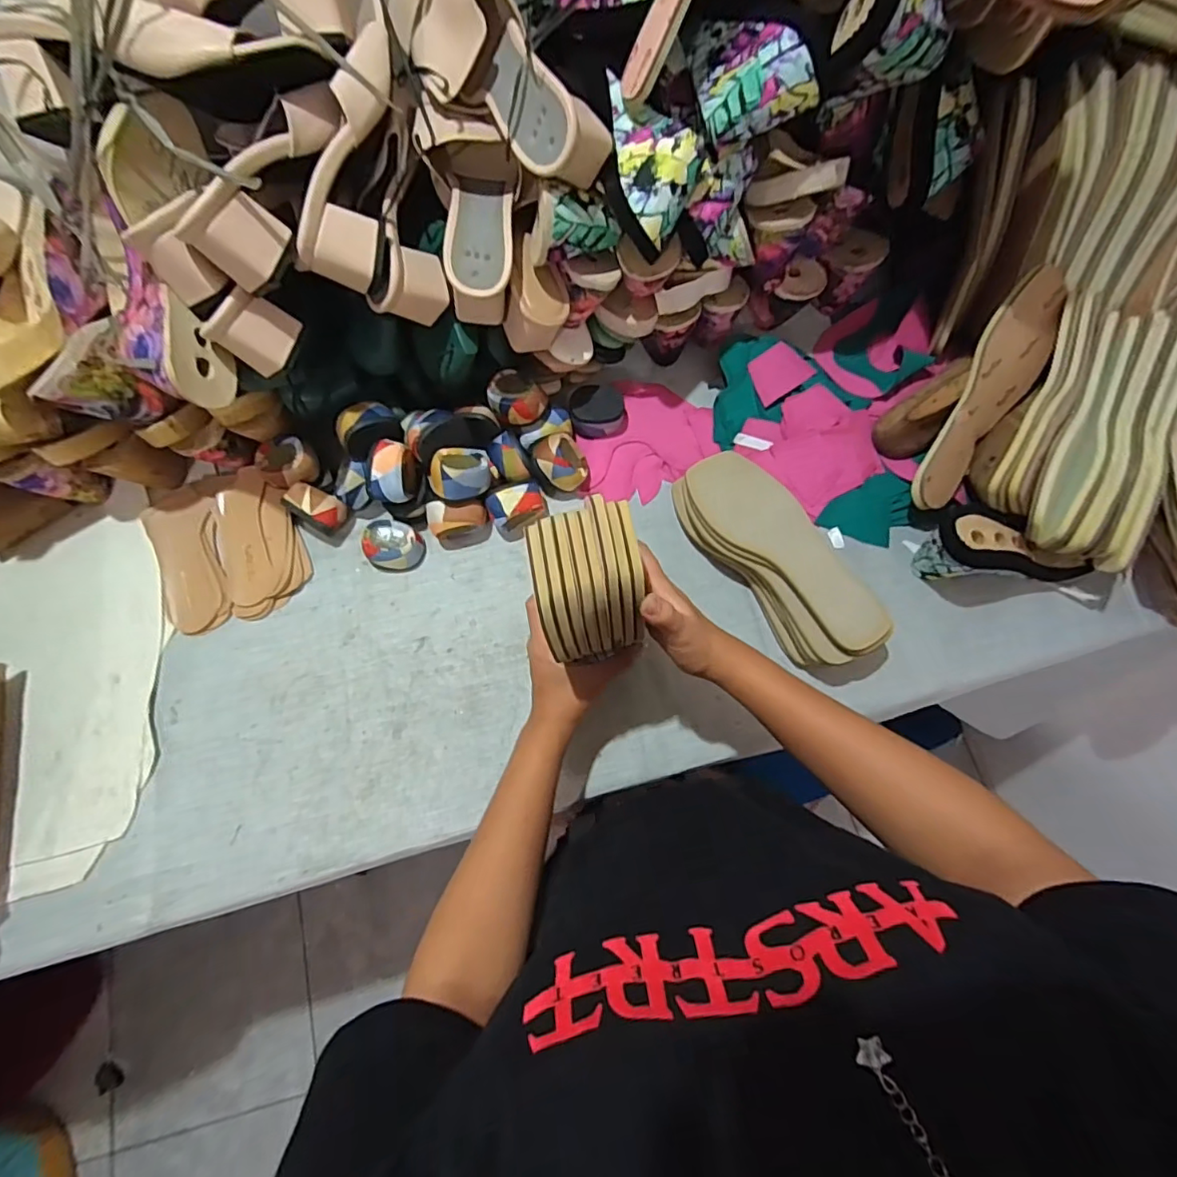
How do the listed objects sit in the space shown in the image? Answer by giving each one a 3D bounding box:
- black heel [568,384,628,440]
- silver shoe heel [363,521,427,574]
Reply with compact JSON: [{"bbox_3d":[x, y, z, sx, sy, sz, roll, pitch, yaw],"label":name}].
[{"bbox_3d":[0.012,-0.205,0.639,0.064,0.031,0.052,-4,73,1],"label":"black heel"},{"bbox_3d":[-0.216,-0.048,0.605,0.063,0.035,0.050,4,73,3],"label":"silver shoe heel"}]

